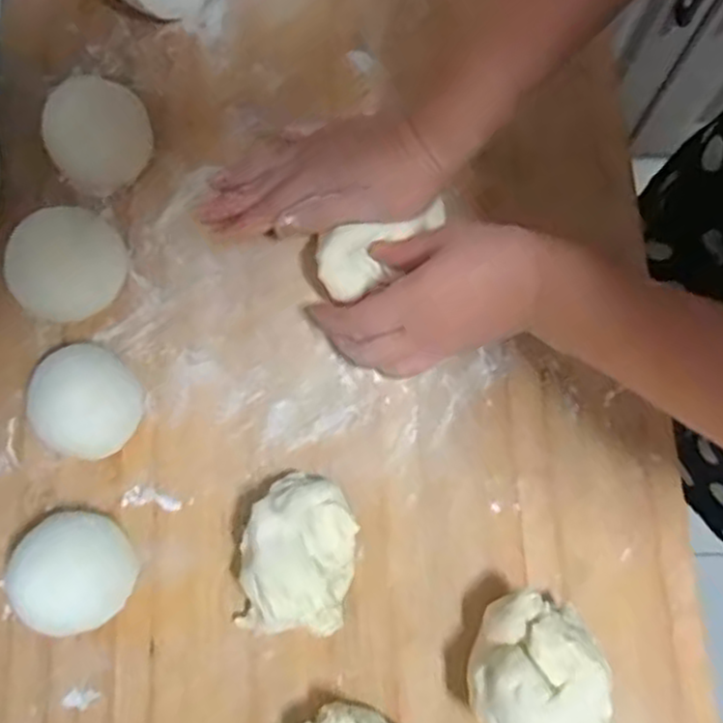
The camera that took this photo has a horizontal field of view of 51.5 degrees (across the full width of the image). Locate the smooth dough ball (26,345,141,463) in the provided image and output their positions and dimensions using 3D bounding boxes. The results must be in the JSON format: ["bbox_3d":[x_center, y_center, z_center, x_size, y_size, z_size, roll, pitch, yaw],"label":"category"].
[{"bbox_3d":[-0.148,0.022,0.406,0.054,0.059,0.049,-44,78,-10],"label":"smooth dough ball"}]

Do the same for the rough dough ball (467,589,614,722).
[{"bbox_3d":[0.086,0.154,0.376,0.064,0.049,0.070,0,75,1],"label":"rough dough ball"}]

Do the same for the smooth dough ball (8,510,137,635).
[{"bbox_3d":[-0.148,0.107,0.390,0.057,0.048,0.053,0,75,1],"label":"smooth dough ball"}]

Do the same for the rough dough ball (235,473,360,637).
[{"bbox_3d":[-0.033,0.100,0.389,0.057,0.050,0.080,8,75,3],"label":"rough dough ball"}]

